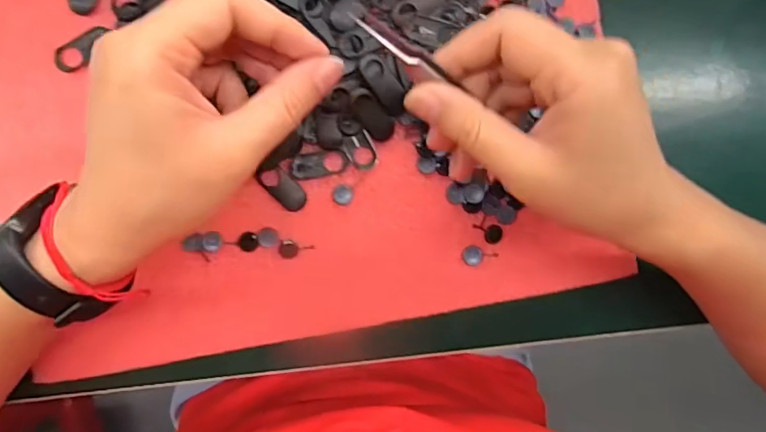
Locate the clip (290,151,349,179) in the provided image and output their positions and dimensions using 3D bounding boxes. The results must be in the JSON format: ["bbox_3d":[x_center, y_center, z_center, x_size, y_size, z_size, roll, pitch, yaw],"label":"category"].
[{"bbox_3d":[-0.035,-0.028,0.296,0.030,0.004,0.013,-11,94,-3],"label":"clip"}]

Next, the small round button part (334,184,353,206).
[{"bbox_3d":[-0.022,-0.011,0.297,0.010,0.004,0.011,0,93,-4],"label":"small round button part"}]

